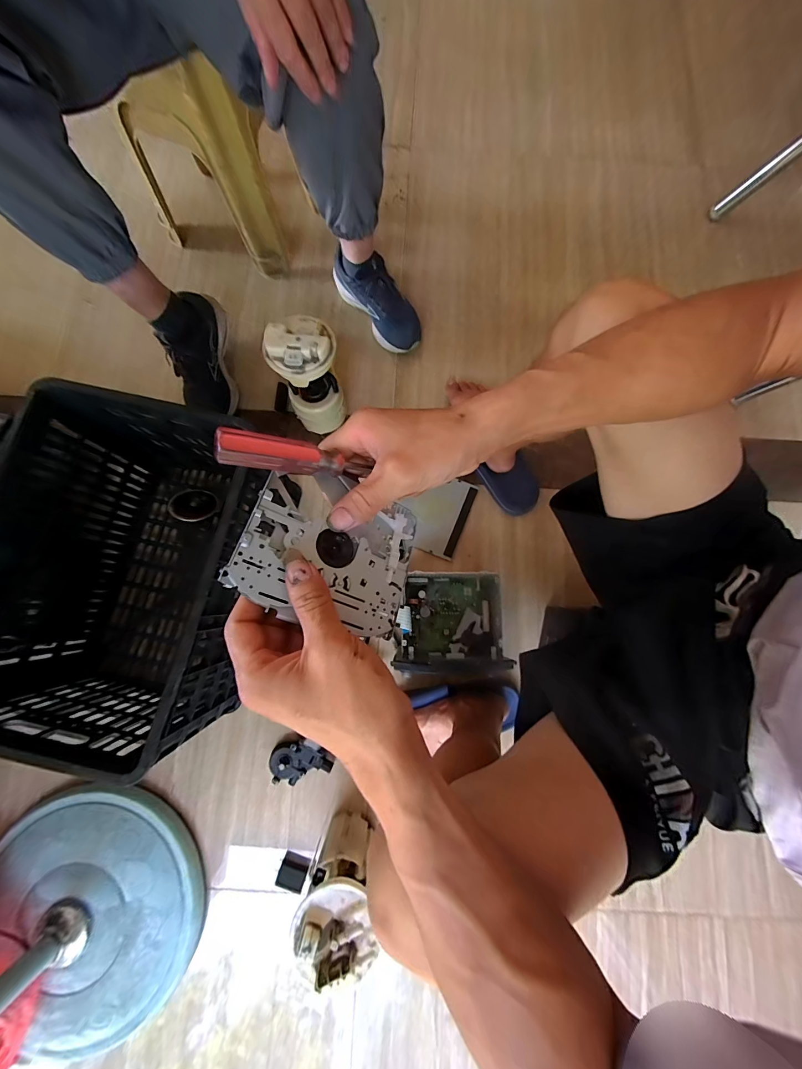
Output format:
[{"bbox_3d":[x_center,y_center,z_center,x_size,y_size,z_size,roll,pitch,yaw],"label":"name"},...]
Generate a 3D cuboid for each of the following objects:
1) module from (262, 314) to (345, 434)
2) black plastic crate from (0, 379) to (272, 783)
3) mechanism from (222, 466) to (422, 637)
[{"bbox_3d":[-0.174,-0.299,0.699,0.114,0.236,0.106,-21,80,-5],"label":"module"},{"bbox_3d":[-0.427,0.060,0.607,0.340,0.274,0.478,13,78,1],"label":"black plastic crate"},{"bbox_3d":[-0.049,0.010,0.264,0.124,0.009,0.108,27,62,-25],"label":"mechanism"}]

